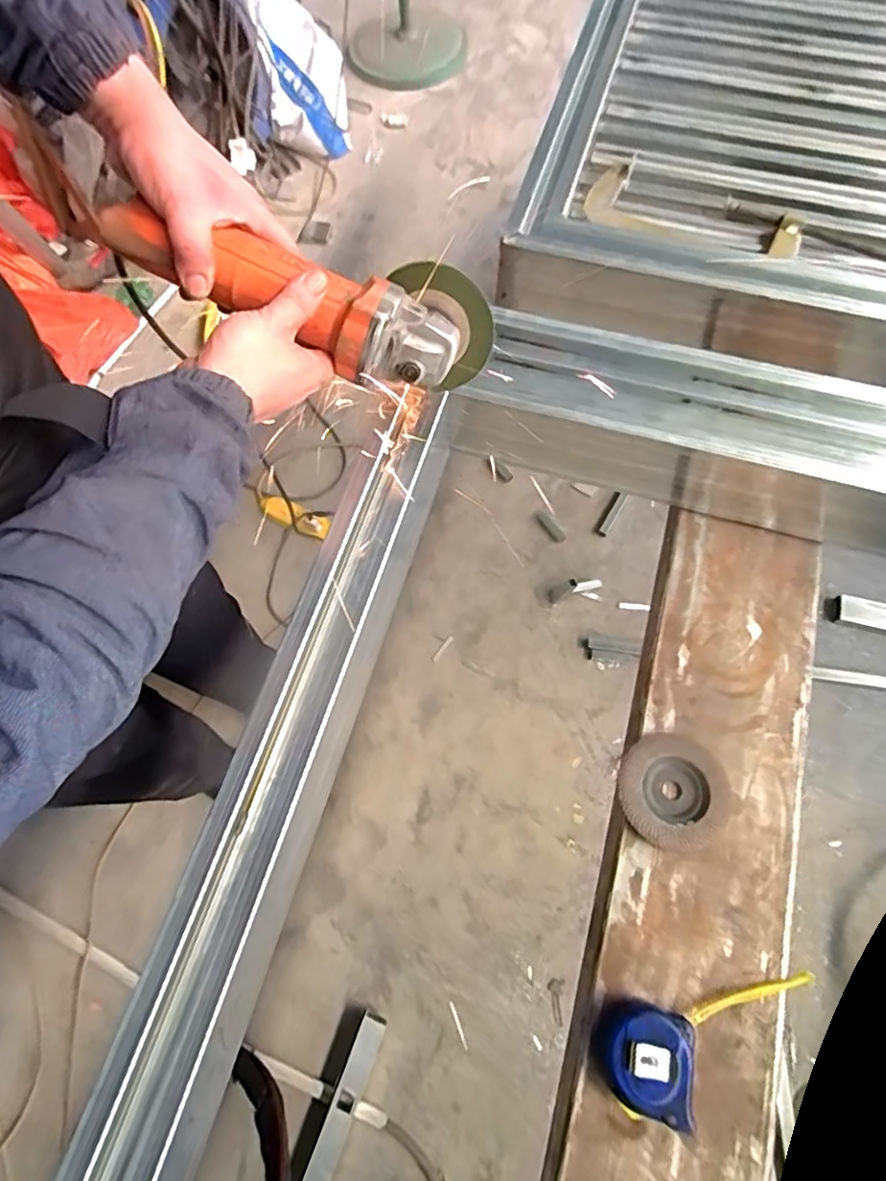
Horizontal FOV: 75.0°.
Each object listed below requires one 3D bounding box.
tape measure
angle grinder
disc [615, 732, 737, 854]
[{"bbox_3d":[0.205,0.352,0.439,0.170,0.034,0.074,-7,68,-1],"label":"tape measure"},{"bbox_3d":[-0.110,-0.229,0.474,0.309,0.092,0.094,12,68,-17],"label":"angle grinder"},{"bbox_3d":[0.205,0.179,0.514,0.093,0.016,0.094,-1,68,2],"label":"disc"}]

